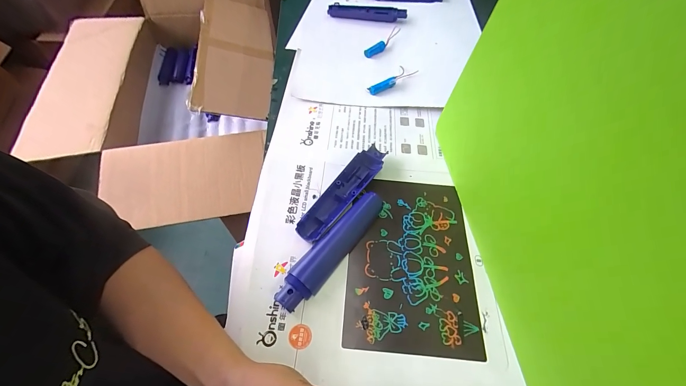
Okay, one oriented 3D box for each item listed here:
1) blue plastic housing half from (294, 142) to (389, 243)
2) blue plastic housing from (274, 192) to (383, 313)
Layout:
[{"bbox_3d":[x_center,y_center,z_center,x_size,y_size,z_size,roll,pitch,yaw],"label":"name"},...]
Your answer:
[{"bbox_3d":[0.003,-0.002,0.388,0.033,0.016,0.162,31,62,18],"label":"blue plastic housing half"},{"bbox_3d":[-0.010,0.062,0.347,0.033,0.022,0.166,34,63,19],"label":"blue plastic housing"}]

